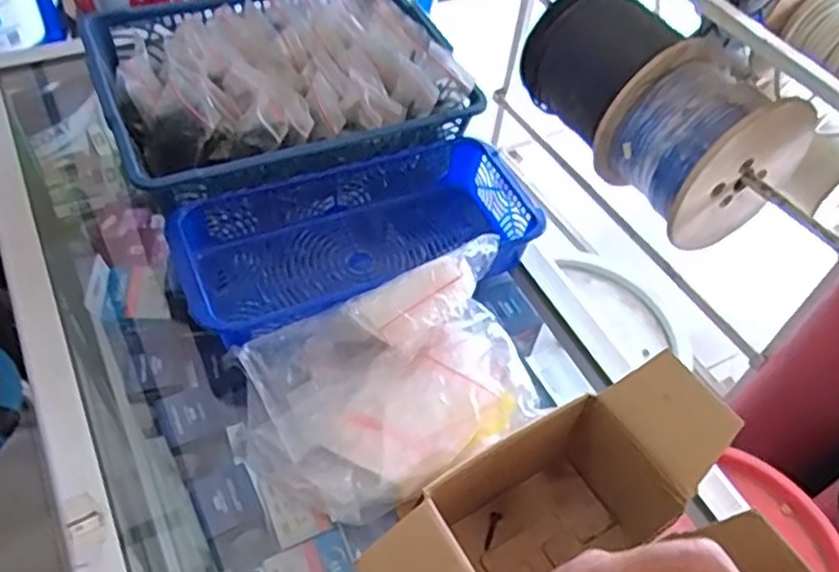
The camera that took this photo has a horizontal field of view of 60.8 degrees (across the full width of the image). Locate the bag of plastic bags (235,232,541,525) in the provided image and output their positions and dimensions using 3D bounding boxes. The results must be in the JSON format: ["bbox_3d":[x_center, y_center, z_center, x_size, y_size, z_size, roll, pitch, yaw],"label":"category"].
[{"bbox_3d":[-0.011,0.061,0.462,0.201,0.056,0.134,-18,55,-20],"label":"bag of plastic bags"}]

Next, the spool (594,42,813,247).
[{"bbox_3d":[0.552,-0.282,1.425,0.323,0.277,0.287,-26,58,-25],"label":"spool"}]

